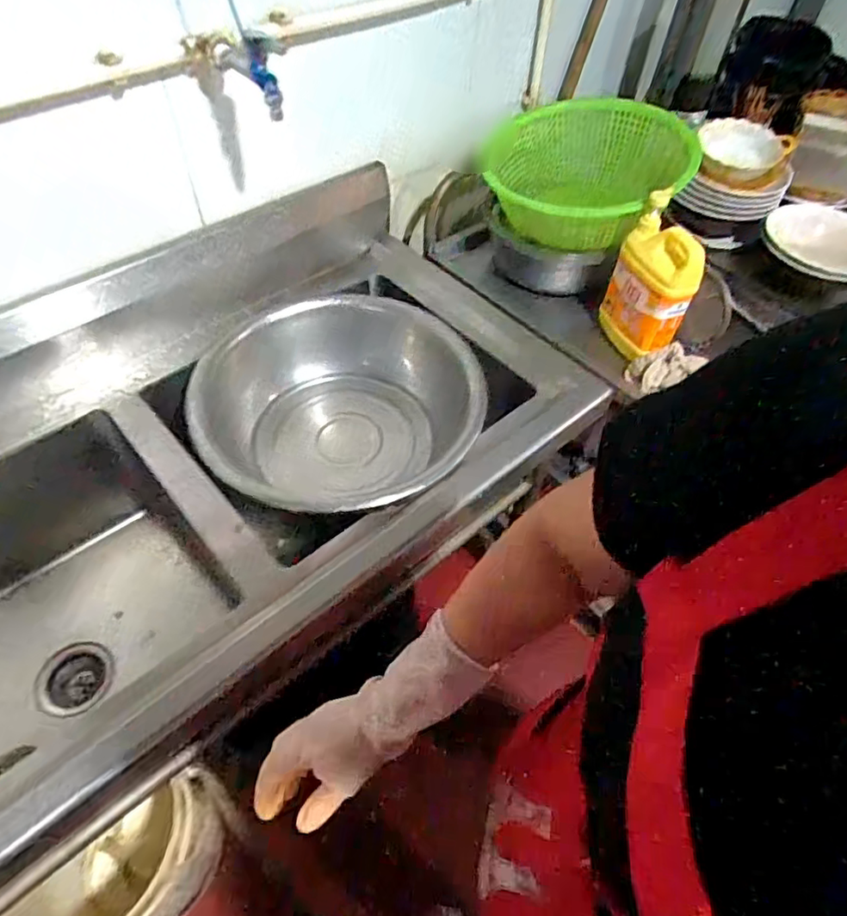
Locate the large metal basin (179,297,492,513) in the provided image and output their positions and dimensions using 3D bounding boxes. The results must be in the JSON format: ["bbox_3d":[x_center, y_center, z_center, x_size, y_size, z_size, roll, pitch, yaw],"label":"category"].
[{"bbox_3d":[-0.134,-0.079,0.979,0.429,0.158,0.448,2,52,-2],"label":"large metal basin"}]

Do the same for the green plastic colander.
[{"bbox_3d":[0.288,-0.513,1.093,0.362,0.170,0.405,14,53,8],"label":"green plastic colander"}]

